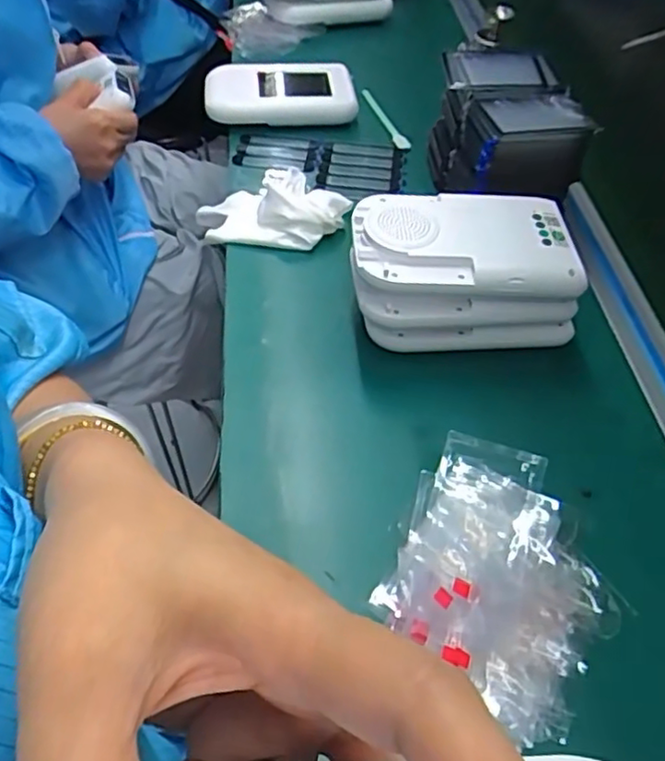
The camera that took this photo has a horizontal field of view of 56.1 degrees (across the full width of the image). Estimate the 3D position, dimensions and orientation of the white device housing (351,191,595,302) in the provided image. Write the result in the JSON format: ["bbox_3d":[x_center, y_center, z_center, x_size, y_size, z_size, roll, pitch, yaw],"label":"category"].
[{"bbox_3d":[0.091,-0.097,0.431,0.149,0.023,0.087,0,53,-4],"label":"white device housing"}]

